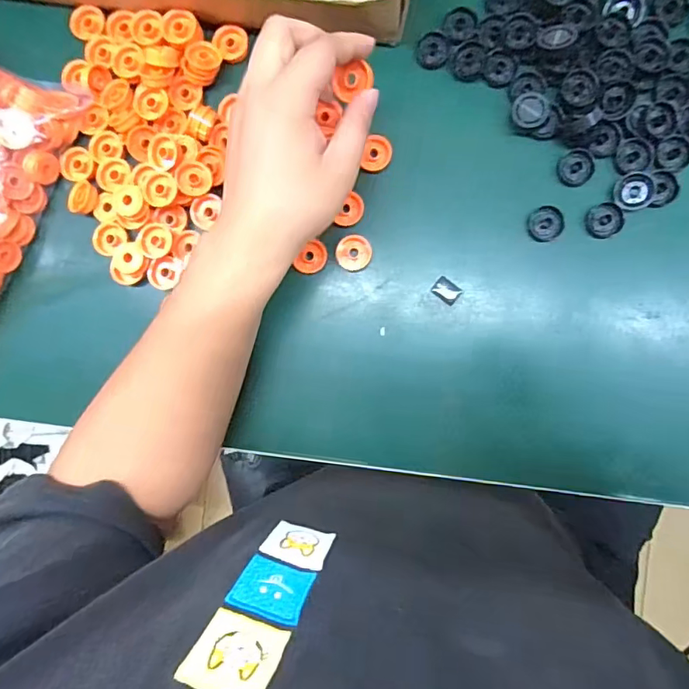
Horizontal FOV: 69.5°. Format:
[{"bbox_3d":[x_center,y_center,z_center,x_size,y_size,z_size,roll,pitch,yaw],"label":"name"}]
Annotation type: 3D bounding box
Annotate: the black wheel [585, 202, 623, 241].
[{"bbox_3d":[0.192,-0.091,0.365,0.024,0.008,0.024,0,89,4],"label":"black wheel"}]

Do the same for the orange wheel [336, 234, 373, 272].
[{"bbox_3d":[0.007,-0.070,0.376,0.026,0.007,0.026,0,89,4],"label":"orange wheel"}]

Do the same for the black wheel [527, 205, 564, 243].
[{"bbox_3d":[0.150,-0.090,0.369,0.024,0.006,0.025,0,89,4],"label":"black wheel"}]

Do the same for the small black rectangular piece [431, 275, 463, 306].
[{"bbox_3d":[0.078,-0.041,0.377,0.020,0.004,0.014,38,92,3],"label":"small black rectangular piece"}]

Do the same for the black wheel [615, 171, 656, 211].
[{"bbox_3d":[0.210,-0.111,0.359,0.024,0.010,0.026,0,89,4],"label":"black wheel"}]

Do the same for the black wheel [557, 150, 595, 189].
[{"bbox_3d":[0.170,-0.129,0.364,0.024,0.005,0.025,0,89,4],"label":"black wheel"}]

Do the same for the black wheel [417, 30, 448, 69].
[{"bbox_3d":[0.066,-0.220,0.371,0.023,0.004,0.026,6,90,4],"label":"black wheel"}]

